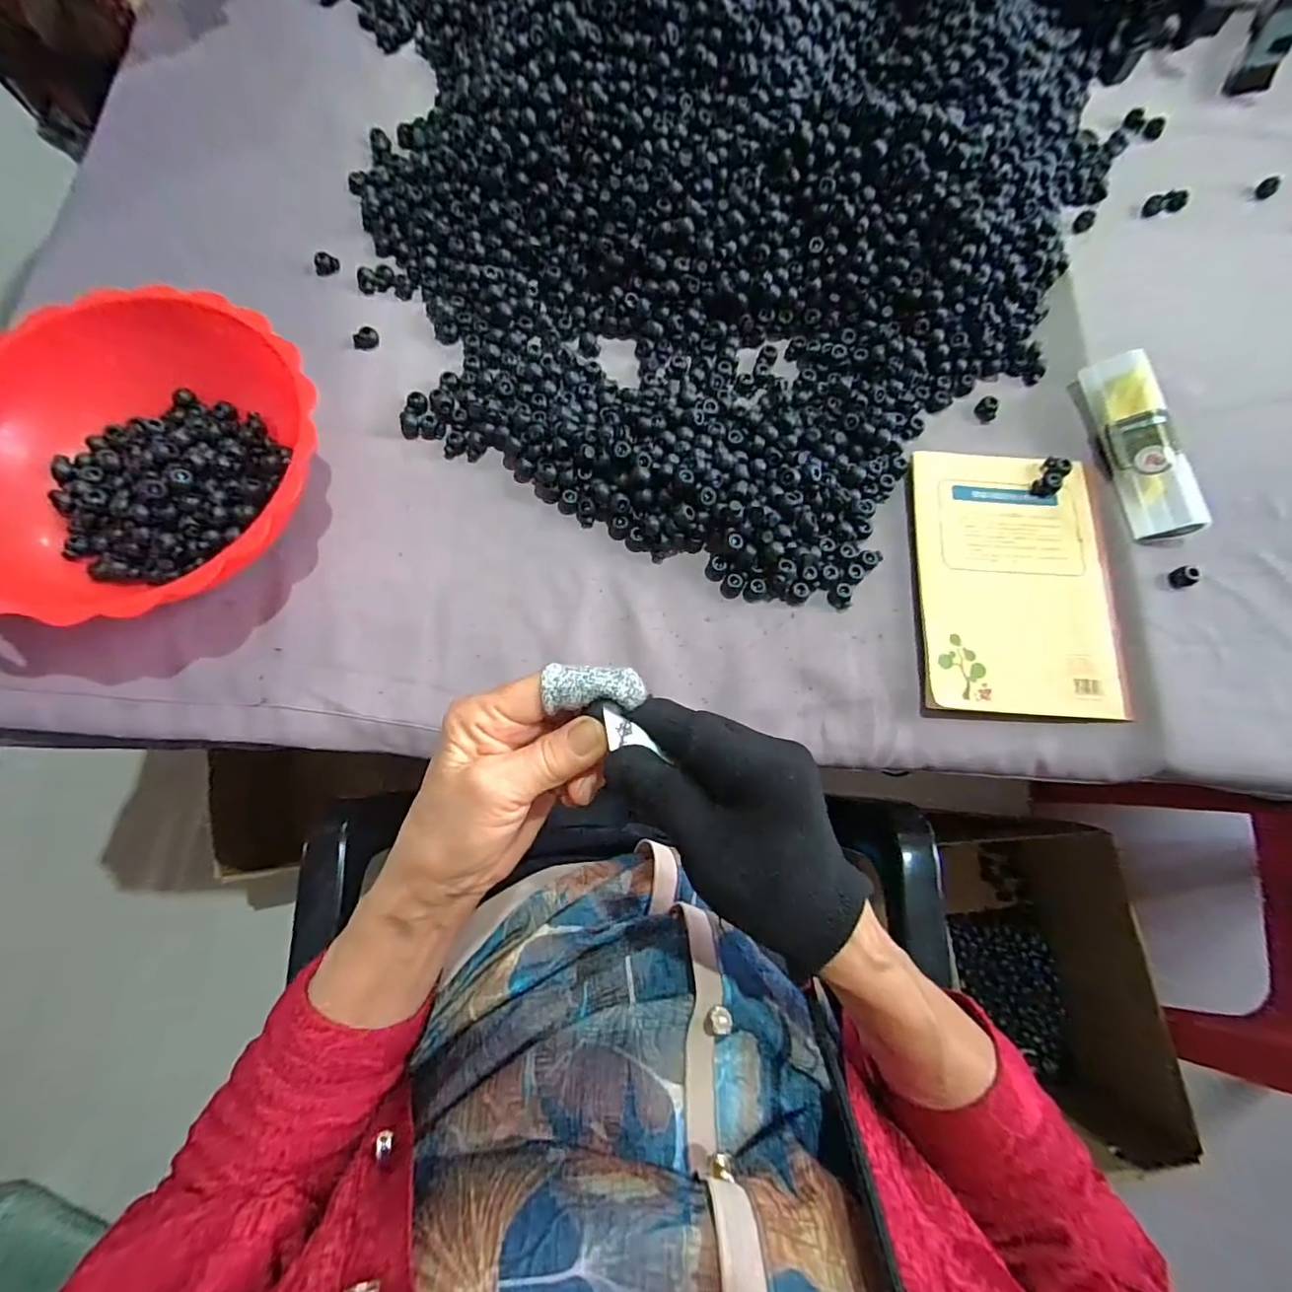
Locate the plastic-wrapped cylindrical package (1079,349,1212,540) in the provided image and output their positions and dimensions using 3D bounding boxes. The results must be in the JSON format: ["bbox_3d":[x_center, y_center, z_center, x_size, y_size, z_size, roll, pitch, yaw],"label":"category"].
[{"bbox_3d":[0.374,-0.154,0.428,0.037,0.029,0.152,-4,74,-2],"label":"plastic-wrapped cylindrical package"}]

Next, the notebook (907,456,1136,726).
[{"bbox_3d":[0.272,-0.048,0.420,0.136,0.012,0.198,4,74,0],"label":"notebook"}]

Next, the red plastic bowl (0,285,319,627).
[{"bbox_3d":[-0.338,-0.124,0.392,0.231,0.082,0.222,0,74,-1],"label":"red plastic bowl"}]

